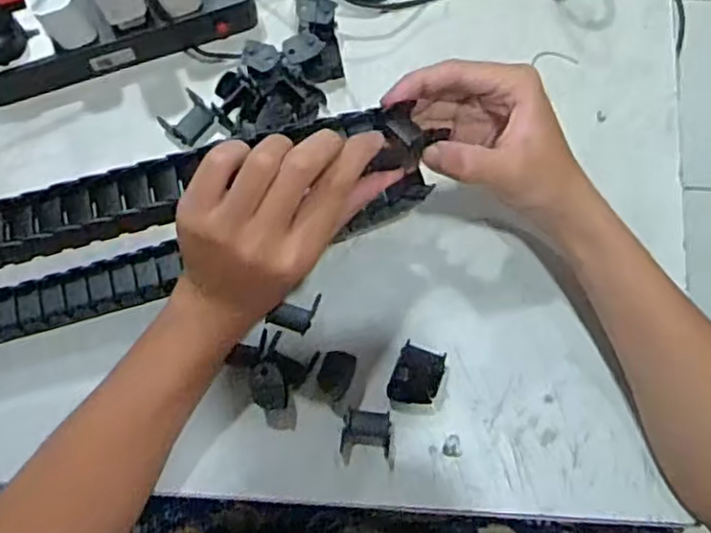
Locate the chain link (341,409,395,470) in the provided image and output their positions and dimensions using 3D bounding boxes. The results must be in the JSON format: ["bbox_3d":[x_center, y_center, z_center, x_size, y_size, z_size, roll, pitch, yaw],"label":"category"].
[{"bbox_3d":[0.007,0.105,0.426,0.031,0.015,0.033,-1,76,-1],"label":"chain link"}]

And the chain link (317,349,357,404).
[{"bbox_3d":[-0.013,0.068,0.440,0.022,0.010,0.030,18,76,4],"label":"chain link"}]

